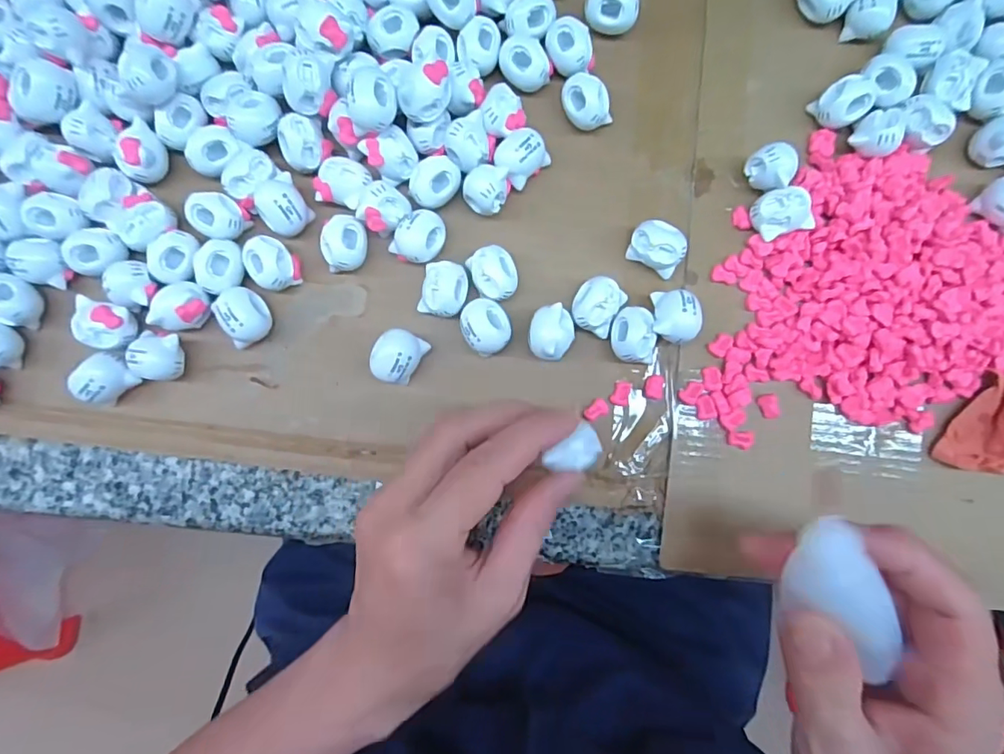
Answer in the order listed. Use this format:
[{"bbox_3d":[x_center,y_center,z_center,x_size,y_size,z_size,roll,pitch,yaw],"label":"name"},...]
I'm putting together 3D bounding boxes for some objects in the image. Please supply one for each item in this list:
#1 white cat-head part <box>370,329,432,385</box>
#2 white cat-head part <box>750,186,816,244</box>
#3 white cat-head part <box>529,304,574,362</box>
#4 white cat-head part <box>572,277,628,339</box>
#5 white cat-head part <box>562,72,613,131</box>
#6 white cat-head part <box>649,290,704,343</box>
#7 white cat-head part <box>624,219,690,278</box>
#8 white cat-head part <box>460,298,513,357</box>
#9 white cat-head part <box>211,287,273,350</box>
[{"bbox_3d":[-0.049,-0.010,0.247,0.022,0.021,0.025,30,92,-1],"label":"white cat-head part"},{"bbox_3d":[0.133,-0.078,0.247,0.026,0.015,0.021,-18,92,1],"label":"white cat-head part"},{"bbox_3d":[0.024,-0.021,0.248,0.021,0.019,0.025,1,92,0],"label":"white cat-head part"},{"bbox_3d":[0.045,-0.034,0.248,0.022,0.016,0.025,27,92,-1],"label":"white cat-head part"},{"bbox_3d":[0.041,-0.134,0.257,0.020,0.021,0.025,-23,91,1],"label":"white cat-head part"},{"bbox_3d":[0.081,-0.028,0.246,0.021,0.021,0.024,7,92,0],"label":"white cat-head part"},{"bbox_3d":[0.075,-0.063,0.251,0.025,0.020,0.021,26,92,-1],"label":"white cat-head part"},{"bbox_3d":[-0.008,-0.024,0.249,0.022,0.017,0.026,-26,91,1],"label":"white cat-head part"},{"bbox_3d":[-0.122,-0.029,0.246,0.021,0.020,0.024,-25,91,1],"label":"white cat-head part"}]

